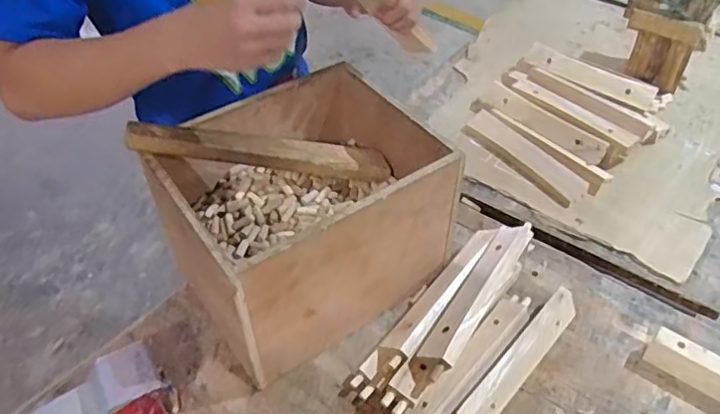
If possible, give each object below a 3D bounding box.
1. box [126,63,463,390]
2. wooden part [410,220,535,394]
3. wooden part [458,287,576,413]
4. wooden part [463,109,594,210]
[{"bbox_3d":[-0.075,0.008,0.794,0.326,0.240,0.267,-28,53,-23],"label":"box"},{"bbox_3d":[0.148,0.119,0.754,0.047,0.032,0.284,26,53,23],"label":"wooden part"},{"bbox_3d":[0.204,0.206,0.753,0.034,0.038,0.262,34,56,28],"label":"wooden part"},{"bbox_3d":[0.289,-0.092,1.032,0.062,0.021,0.258,-28,53,-23],"label":"wooden part"}]

